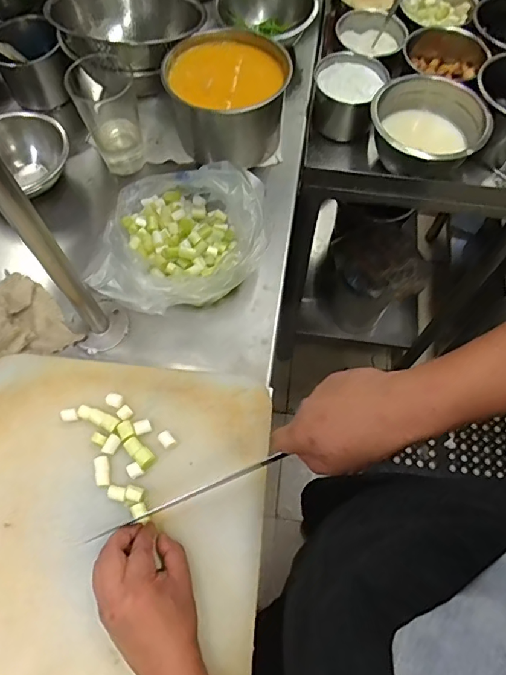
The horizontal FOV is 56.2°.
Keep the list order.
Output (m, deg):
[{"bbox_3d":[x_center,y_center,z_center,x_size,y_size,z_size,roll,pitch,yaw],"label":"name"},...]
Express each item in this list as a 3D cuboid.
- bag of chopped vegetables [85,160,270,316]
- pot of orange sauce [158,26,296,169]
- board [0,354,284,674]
[{"bbox_3d":[-0.089,-0.134,0.610,0.209,0.080,0.198,-4,65,-2],"label":"bag of chopped vegetables"},{"bbox_3d":[-0.037,-0.350,0.698,0.170,0.113,0.144,-7,65,-4],"label":"pot of orange sauce"},{"bbox_3d":[-0.162,0.201,0.481,0.350,0.036,0.393,9,66,4],"label":"board"}]

